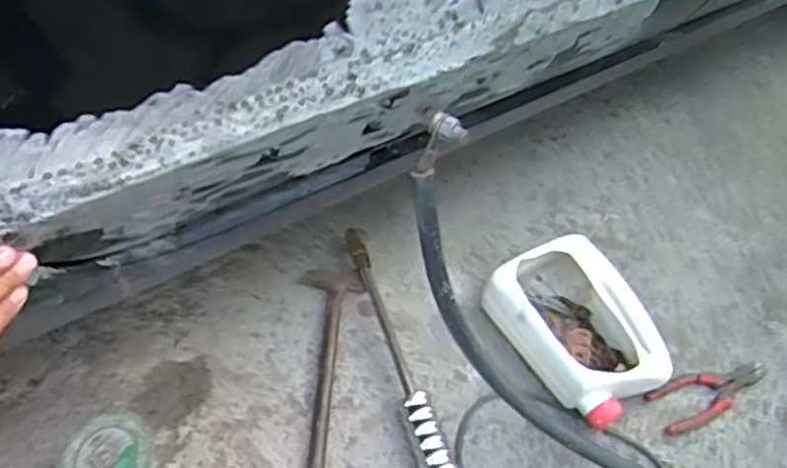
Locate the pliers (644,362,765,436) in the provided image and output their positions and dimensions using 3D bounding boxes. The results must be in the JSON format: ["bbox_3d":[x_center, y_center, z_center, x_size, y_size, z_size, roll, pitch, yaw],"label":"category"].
[{"bbox_3d":[0.413,0.203,0.896,0.172,0.011,0.063,-17,57,-17],"label":"pliers"}]

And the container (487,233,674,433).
[{"bbox_3d":[0.242,0.128,0.902,0.180,0.093,0.218,-30,61,-24],"label":"container"}]

